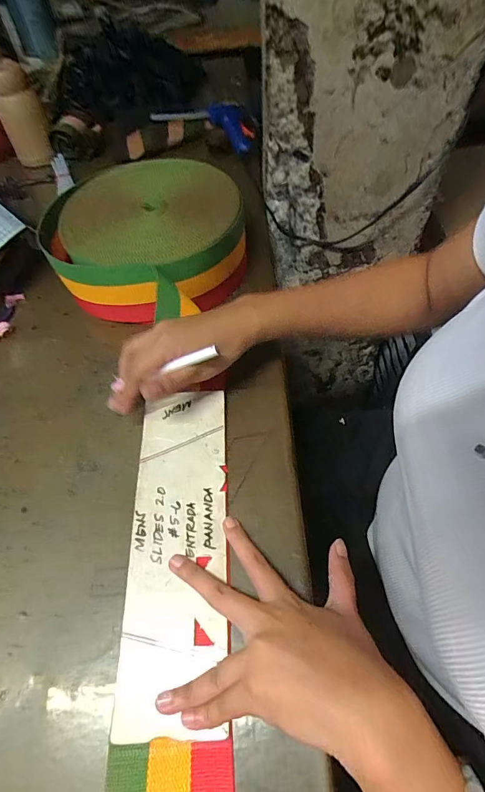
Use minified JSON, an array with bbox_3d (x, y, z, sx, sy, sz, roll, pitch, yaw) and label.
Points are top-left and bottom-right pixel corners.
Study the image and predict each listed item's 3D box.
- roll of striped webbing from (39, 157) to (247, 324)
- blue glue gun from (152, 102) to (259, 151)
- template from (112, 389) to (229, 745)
[{"bbox_3d":[-0.107,-0.186,0.484,0.211,0.100,0.186,0,56,4],"label":"roll of striped webbing"},{"bbox_3d":[-0.057,-0.442,0.645,0.168,0.064,0.025,-3,53,-21],"label":"blue glue gun"},{"bbox_3d":[-0.051,0.109,0.322,0.075,0.007,0.255,-2,57,-2],"label":"template"}]

